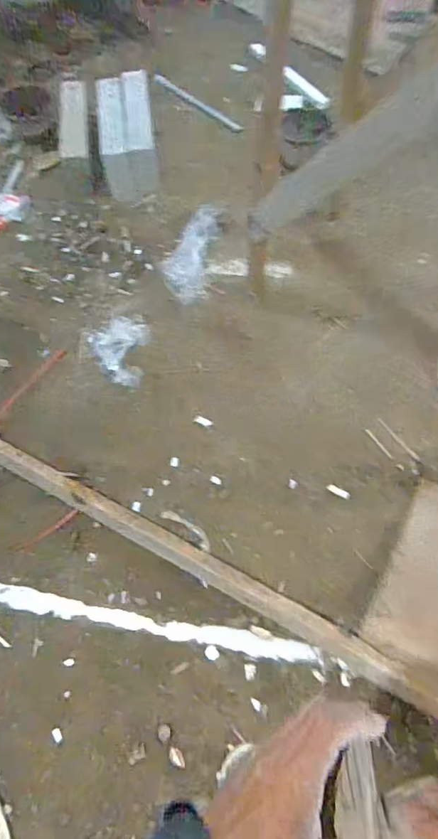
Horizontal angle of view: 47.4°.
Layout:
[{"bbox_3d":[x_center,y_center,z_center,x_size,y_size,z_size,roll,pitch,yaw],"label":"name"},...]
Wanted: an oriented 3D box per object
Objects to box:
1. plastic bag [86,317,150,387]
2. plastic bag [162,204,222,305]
[{"bbox_3d":[-0.320,-0.233,1.721,0.202,0.033,0.269,-24,62,-11],"label":"plastic bag"},{"bbox_3d":[-0.108,-0.618,1.866,0.177,0.102,0.527,4,60,5],"label":"plastic bag"}]

